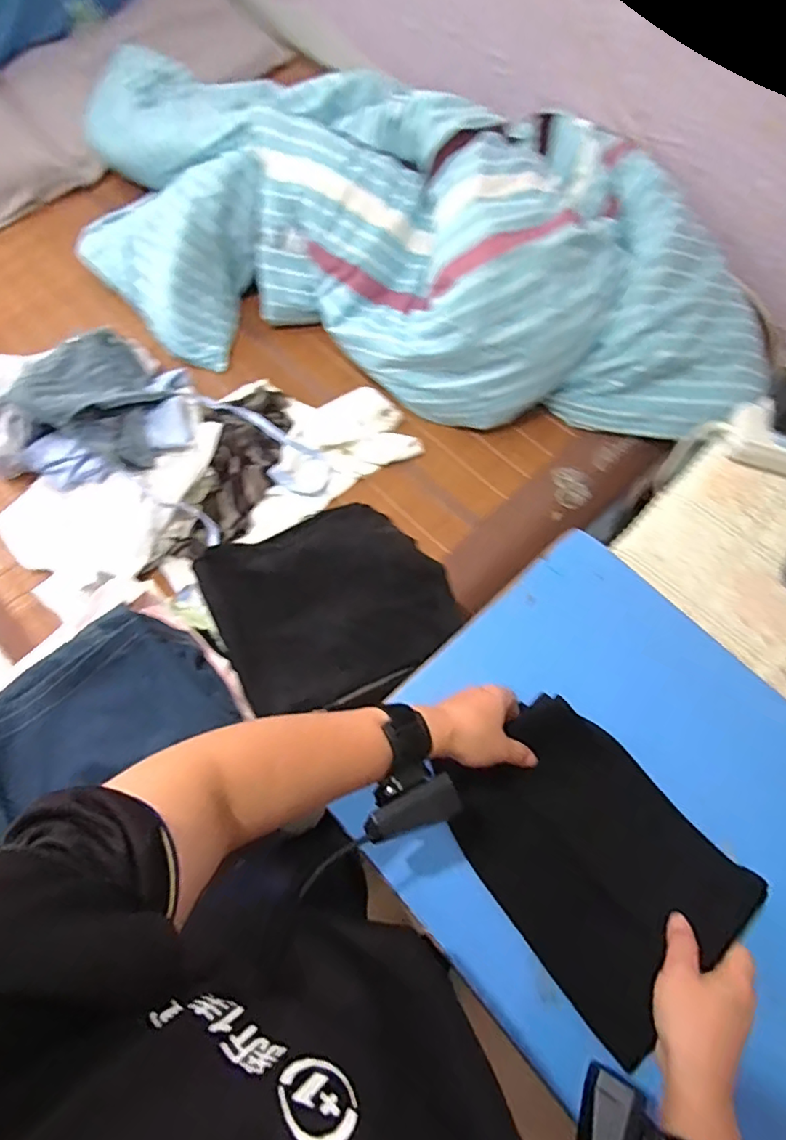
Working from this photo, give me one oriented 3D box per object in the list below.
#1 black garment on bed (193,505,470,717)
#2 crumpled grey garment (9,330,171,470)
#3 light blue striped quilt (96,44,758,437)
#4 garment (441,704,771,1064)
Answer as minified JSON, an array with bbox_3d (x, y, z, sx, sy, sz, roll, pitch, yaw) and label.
[{"bbox_3d":[-0.084,0.036,0.748,0.306,0.107,0.247,-27,70,-8],"label":"black garment on bed"},{"bbox_3d":[-0.513,-0.328,1.012,0.301,0.103,0.248,30,73,13],"label":"crumpled grey garment"},{"bbox_3d":[-0.041,-0.702,1.093,1.484,0.268,0.659,17,70,9],"label":"light blue striped quilt"},{"bbox_3d":[0.163,0.239,0.470,0.167,0.061,0.224,-39,72,-12],"label":"garment"}]

